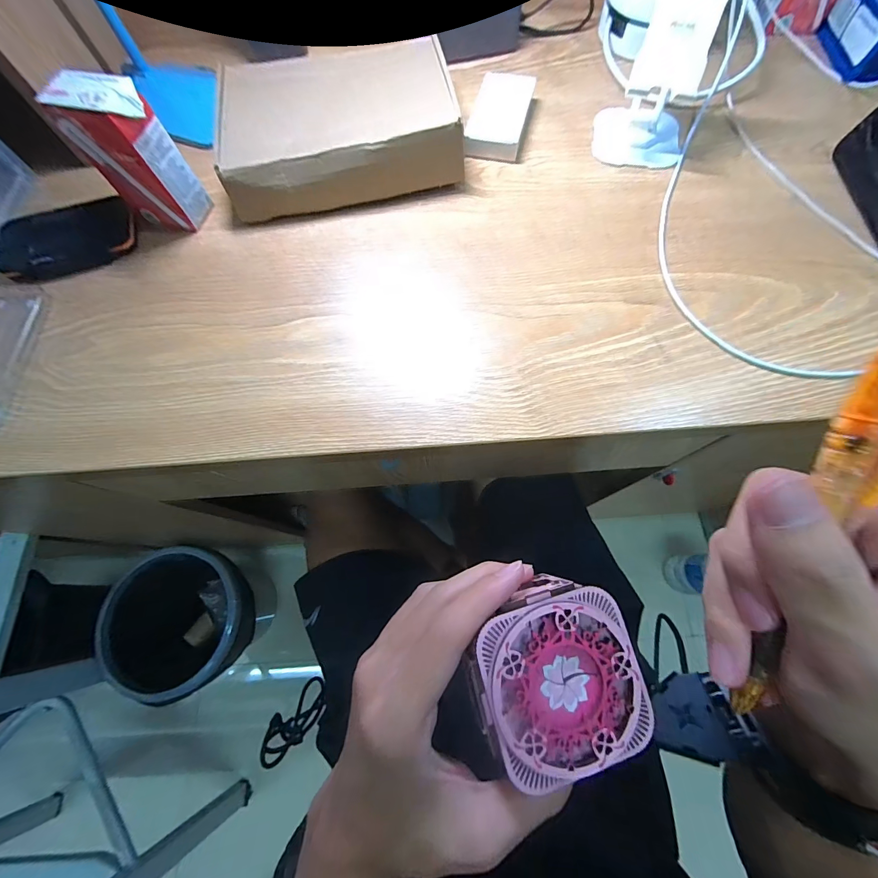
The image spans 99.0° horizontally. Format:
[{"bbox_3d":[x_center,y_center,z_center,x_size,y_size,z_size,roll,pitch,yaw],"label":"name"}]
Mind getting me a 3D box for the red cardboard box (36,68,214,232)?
[{"bbox_3d":[-0.266,-0.247,0.333,0.066,0.108,0.048,16,72,7],"label":"red cardboard box"}]

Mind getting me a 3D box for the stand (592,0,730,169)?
[{"bbox_3d":[0.207,-0.337,0.343,0.090,0.122,0.077,21,73,9],"label":"stand"}]

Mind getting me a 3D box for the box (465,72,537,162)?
[{"bbox_3d":[0.067,-0.347,0.405,0.056,0.022,0.107,13,72,6],"label":"box"}]

